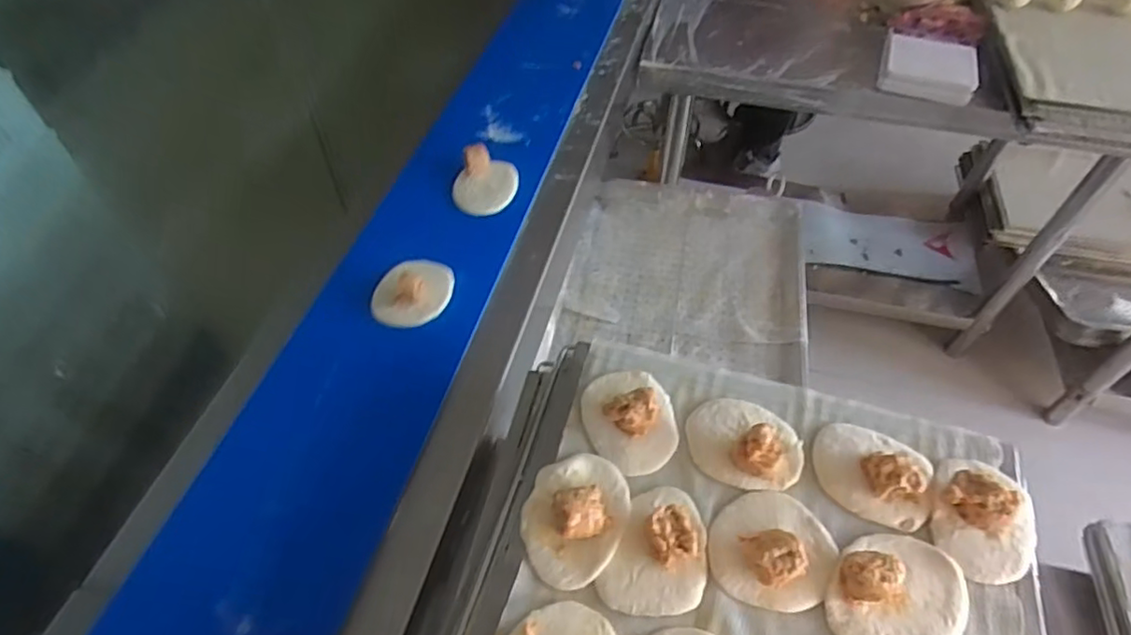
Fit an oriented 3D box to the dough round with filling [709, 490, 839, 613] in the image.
[{"bbox_3d":[0.161,0.173,0.480,0.091,0.029,0.088,0,51,0],"label":"dough round with filling"}]

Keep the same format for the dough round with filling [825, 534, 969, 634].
[{"bbox_3d":[0.247,0.200,0.457,0.088,0.031,0.099,27,56,20],"label":"dough round with filling"}]

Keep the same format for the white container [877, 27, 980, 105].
[{"bbox_3d":[0.654,-0.452,1.127,0.160,0.054,0.149,18,54,14],"label":"white container"}]

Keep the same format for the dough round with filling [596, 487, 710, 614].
[{"bbox_3d":[0.076,0.175,0.478,0.071,0.030,0.101,20,54,16],"label":"dough round with filling"}]

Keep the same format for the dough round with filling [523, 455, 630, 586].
[{"bbox_3d":[0.007,0.150,0.490,0.079,0.040,0.104,15,53,12],"label":"dough round with filling"}]

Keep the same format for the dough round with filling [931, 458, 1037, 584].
[{"bbox_3d":[0.333,0.153,0.489,0.071,0.034,0.096,15,53,12],"label":"dough round with filling"}]

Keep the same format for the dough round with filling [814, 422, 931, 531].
[{"bbox_3d":[0.257,0.122,0.513,0.091,0.035,0.079,19,54,15],"label":"dough round with filling"}]

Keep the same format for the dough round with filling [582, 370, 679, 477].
[{"bbox_3d":[0.058,0.084,0.548,0.078,0.033,0.099,-4,51,-3],"label":"dough round with filling"}]

